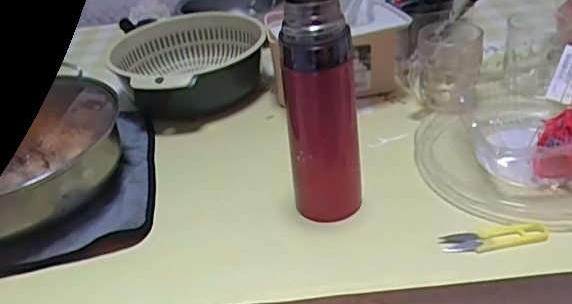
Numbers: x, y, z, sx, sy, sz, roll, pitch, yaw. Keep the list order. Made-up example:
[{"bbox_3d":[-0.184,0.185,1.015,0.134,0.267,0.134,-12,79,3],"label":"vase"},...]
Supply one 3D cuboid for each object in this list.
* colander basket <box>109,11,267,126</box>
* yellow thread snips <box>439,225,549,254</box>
[{"bbox_3d":[-0.137,-0.125,0.808,0.205,0.088,0.199,-5,33,3],"label":"colander basket"},{"bbox_3d":[0.191,0.080,0.510,0.098,0.007,0.024,-7,33,1],"label":"yellow thread snips"}]

